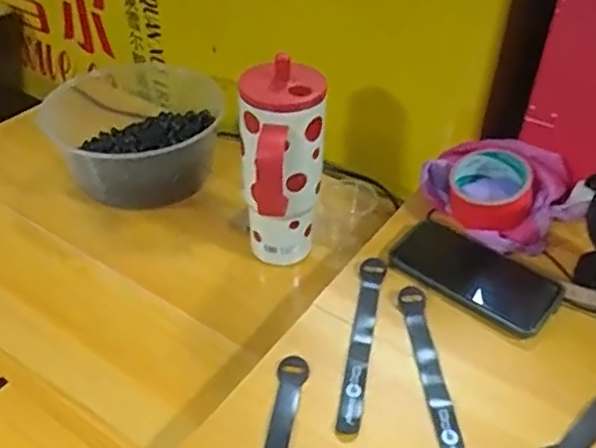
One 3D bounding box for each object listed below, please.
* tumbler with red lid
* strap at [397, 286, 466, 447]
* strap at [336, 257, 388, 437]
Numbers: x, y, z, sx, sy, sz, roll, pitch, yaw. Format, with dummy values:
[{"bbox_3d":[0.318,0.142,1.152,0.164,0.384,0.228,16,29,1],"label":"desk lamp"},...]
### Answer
[{"bbox_3d":[-0.026,-0.041,0.645,0.076,0.227,0.103,23,45,24],"label":"tumbler with red lid"},{"bbox_3d":[0.117,0.130,0.547,0.025,0.006,0.200,1,41,-4],"label":"strap"},{"bbox_3d":[0.061,0.104,0.578,0.025,0.007,0.202,10,40,6],"label":"strap"}]

